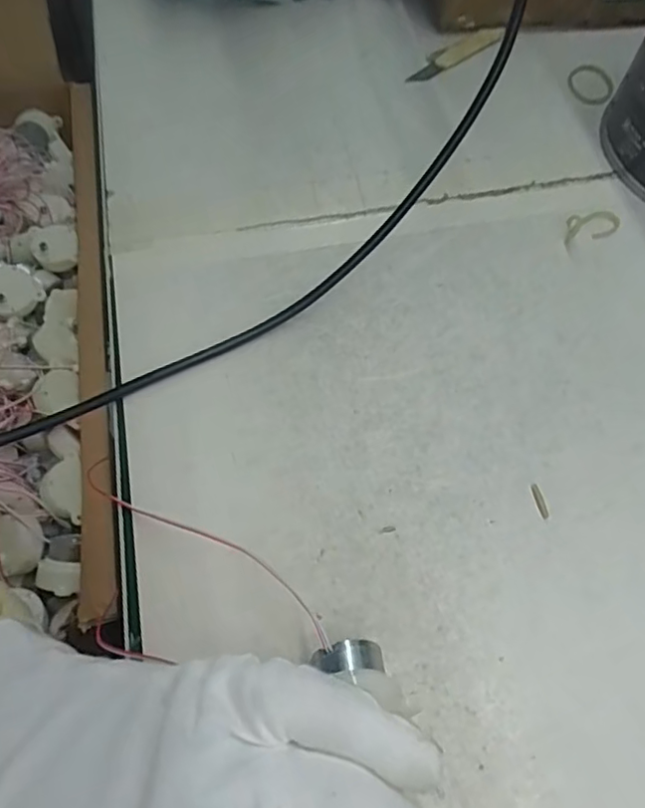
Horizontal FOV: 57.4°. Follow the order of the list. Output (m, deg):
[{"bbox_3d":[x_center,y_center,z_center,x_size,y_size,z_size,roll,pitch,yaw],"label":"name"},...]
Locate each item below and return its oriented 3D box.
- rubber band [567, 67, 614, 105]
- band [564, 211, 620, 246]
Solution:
[{"bbox_3d":[0.162,-0.194,0.357,0.026,0.004,0.033,17,64,8],"label":"rubber band"},{"bbox_3d":[0.137,-0.091,0.299,0.033,0.004,0.016,-14,64,-8],"label":"band"}]

